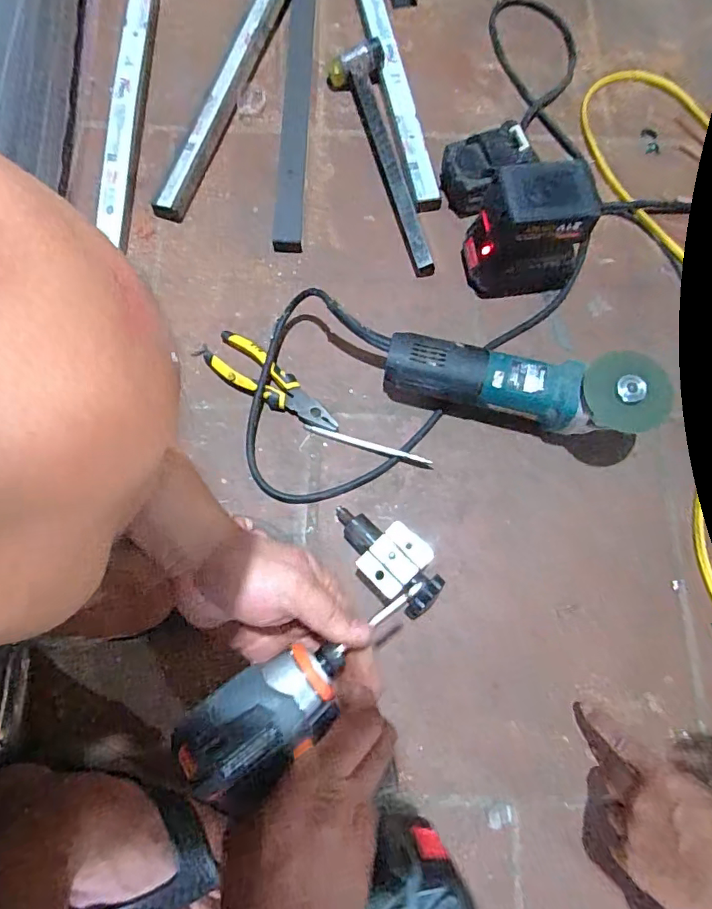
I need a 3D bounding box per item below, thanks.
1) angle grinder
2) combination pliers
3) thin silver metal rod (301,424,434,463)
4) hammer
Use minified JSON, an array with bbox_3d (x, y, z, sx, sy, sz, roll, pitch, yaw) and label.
[{"bbox_3d":[0.171,-0.076,0.555,0.276,0.108,0.070,11,74,1],"label":"angle grinder"},{"bbox_3d":[-0.100,-0.077,0.594,0.173,0.019,0.054,40,77,9],"label":"combination pliers"},{"bbox_3d":[0.013,-0.012,0.582,0.147,0.013,0.010,17,75,3],"label":"thin silver metal rod"},{"bbox_3d":[0.042,-0.390,0.673,0.070,0.048,0.335,-15,75,-6],"label":"hammer"}]

